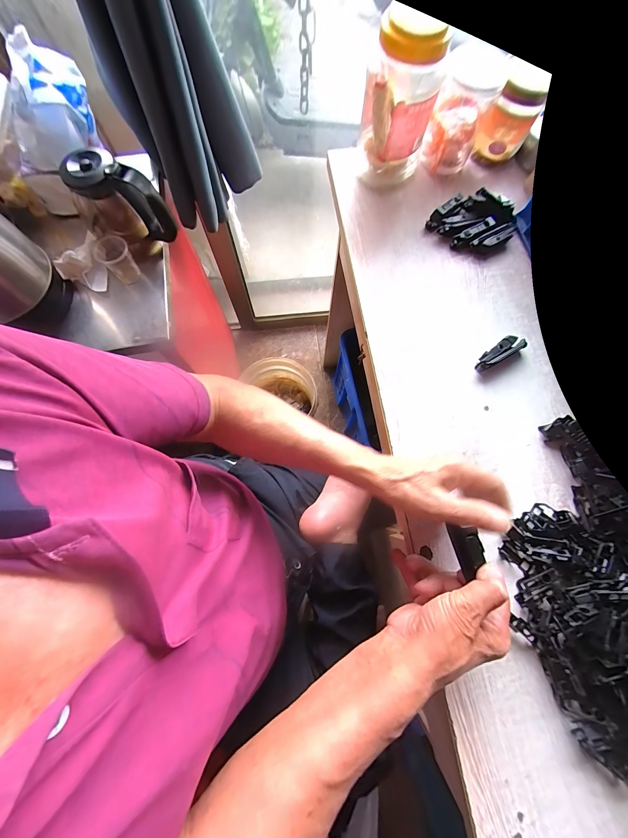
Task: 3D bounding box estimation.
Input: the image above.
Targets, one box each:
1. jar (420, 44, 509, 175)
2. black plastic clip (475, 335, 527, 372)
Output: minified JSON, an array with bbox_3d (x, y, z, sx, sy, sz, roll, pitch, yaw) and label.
[{"bbox_3d":[0.216,-0.451,0.436,0.075,0.108,0.078,0,74,-1],"label":"jar"},{"bbox_3d":[0.251,-0.090,0.398,0.074,0.017,0.023,-27,77,-8],"label":"black plastic clip"}]

